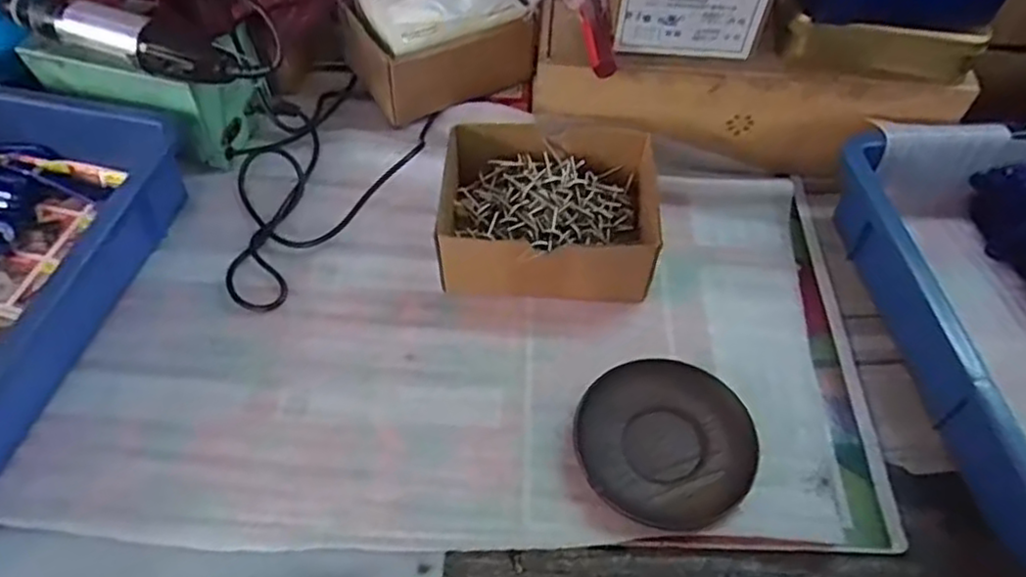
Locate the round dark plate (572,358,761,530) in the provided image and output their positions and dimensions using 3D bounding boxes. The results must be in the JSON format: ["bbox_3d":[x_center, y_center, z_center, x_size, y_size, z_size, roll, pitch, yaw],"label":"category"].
[{"bbox_3d":[0.098,0.097,0.464,0.111,0.017,0.114,0,54,0],"label":"round dark plate"}]

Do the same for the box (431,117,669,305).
[{"bbox_3d":[0.028,-0.062,0.546,0.160,0.069,0.137,5,54,3],"label":"box"}]

